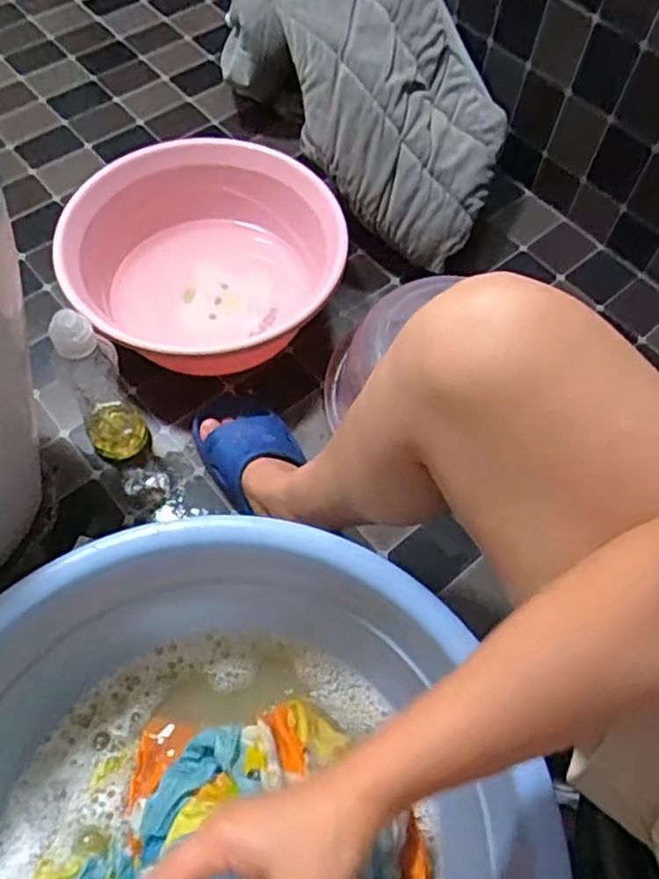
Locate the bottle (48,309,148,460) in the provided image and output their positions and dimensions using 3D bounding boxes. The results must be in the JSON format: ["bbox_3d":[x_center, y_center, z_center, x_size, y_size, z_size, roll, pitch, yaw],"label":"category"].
[{"bbox_3d":[-0.253,-0.061,0.731,0.064,0.219,0.073,-23,64,-14],"label":"bottle"}]

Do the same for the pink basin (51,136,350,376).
[{"bbox_3d":[-0.156,-0.218,0.880,0.318,0.132,0.327,1,61,-2],"label":"pink basin"}]

